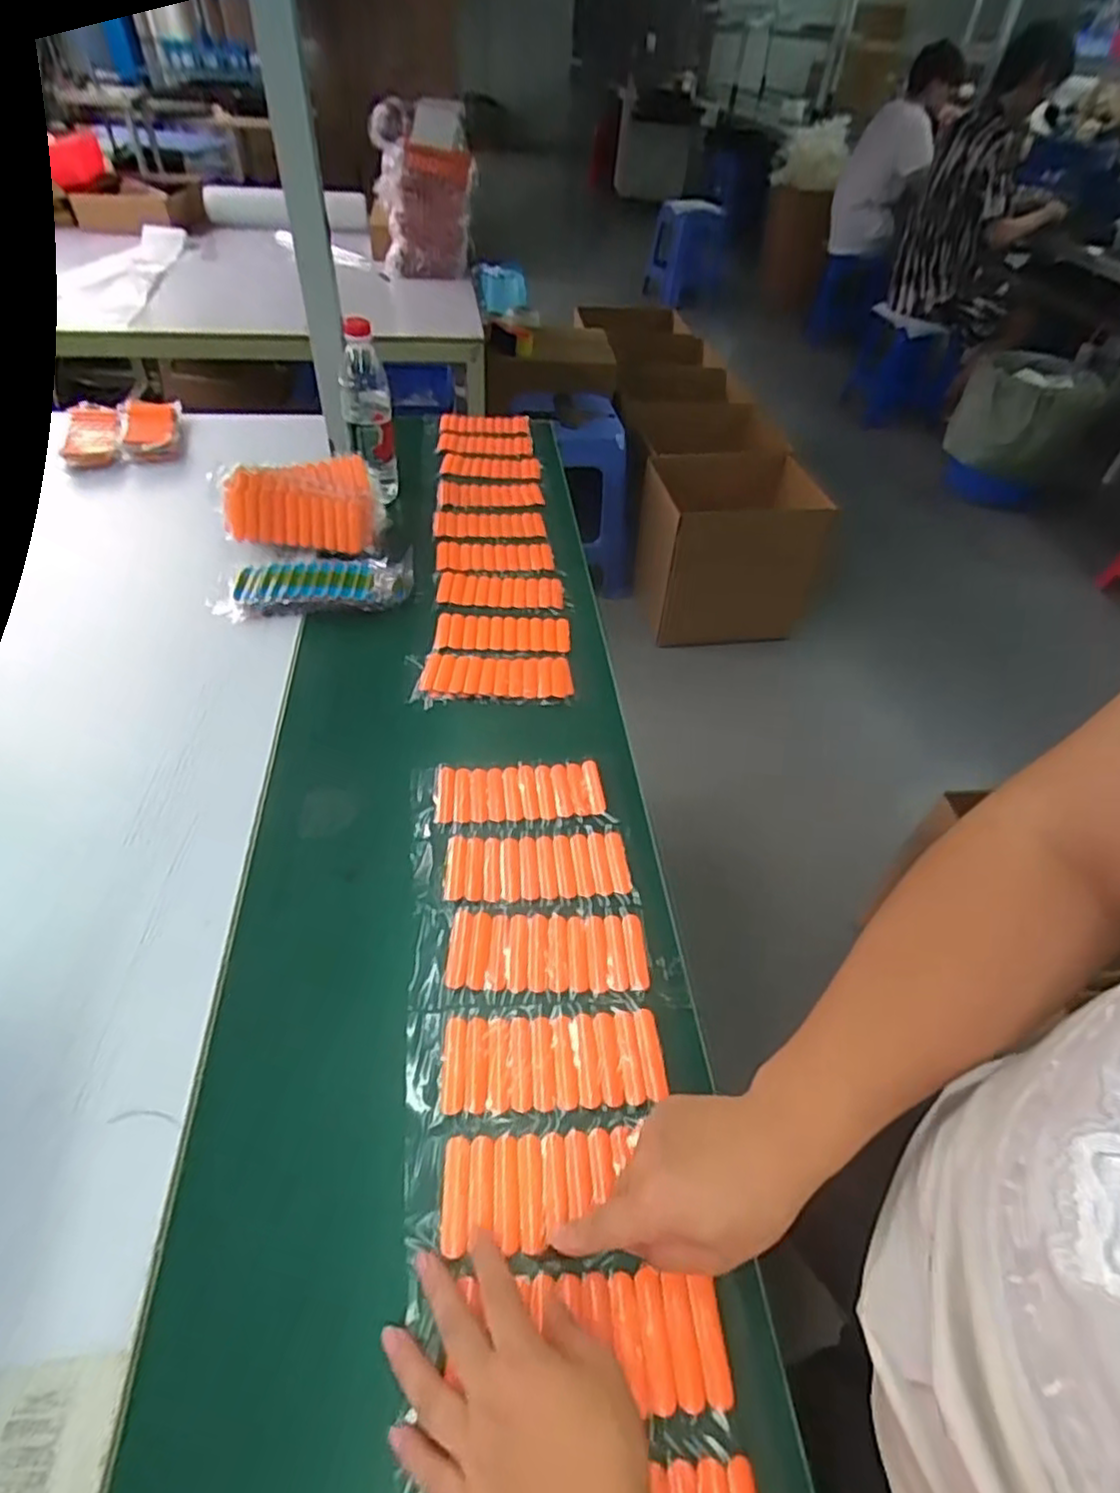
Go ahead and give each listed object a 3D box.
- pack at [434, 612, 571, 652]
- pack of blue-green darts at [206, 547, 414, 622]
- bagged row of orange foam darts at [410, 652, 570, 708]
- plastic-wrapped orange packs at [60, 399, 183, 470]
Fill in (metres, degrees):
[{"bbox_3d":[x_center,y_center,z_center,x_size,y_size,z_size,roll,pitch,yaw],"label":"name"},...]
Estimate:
[{"bbox_3d":[-0.067,-0.132,0.819,0.156,0.018,0.059,4,46,0],"label":"pack"},{"bbox_3d":[-0.292,-0.191,0.832,0.226,0.042,0.091,-7,47,-10],"label":"pack of blue-green darts"},{"bbox_3d":[-0.069,-0.073,0.751,0.162,0.013,0.079,-1,47,-5],"label":"bagged row of orange foam darts"},{"bbox_3d":[-0.668,-0.485,1.059,0.157,0.032,0.183,-16,49,-17],"label":"plastic-wrapped orange packs"}]

